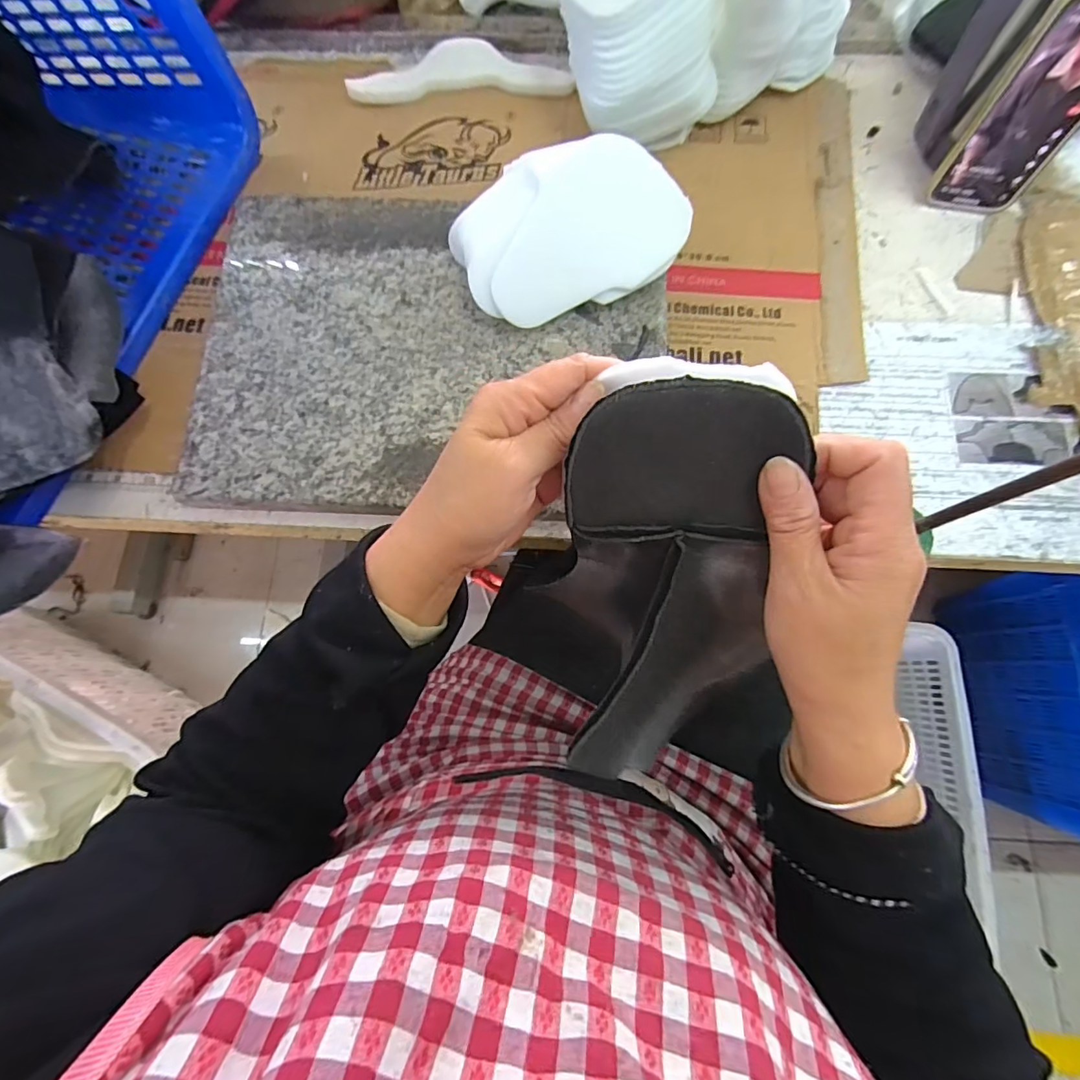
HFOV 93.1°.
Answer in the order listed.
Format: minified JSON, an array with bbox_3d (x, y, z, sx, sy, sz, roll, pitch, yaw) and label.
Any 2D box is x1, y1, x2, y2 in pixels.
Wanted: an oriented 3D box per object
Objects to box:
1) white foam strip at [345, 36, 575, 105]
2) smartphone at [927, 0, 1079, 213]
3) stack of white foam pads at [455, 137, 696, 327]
[{"bbox_3d":[-0.083,-0.490,0.535,0.228,0.018,0.063,-1,75,1],"label":"white foam strip"},{"bbox_3d":[0.403,-0.345,0.417,0.075,0.145,0.010,12,69,5],"label":"smartphone"},{"bbox_3d":[0.025,-0.253,0.419,0.178,0.047,0.121,-20,76,-4],"label":"stack of white foam pads"}]

